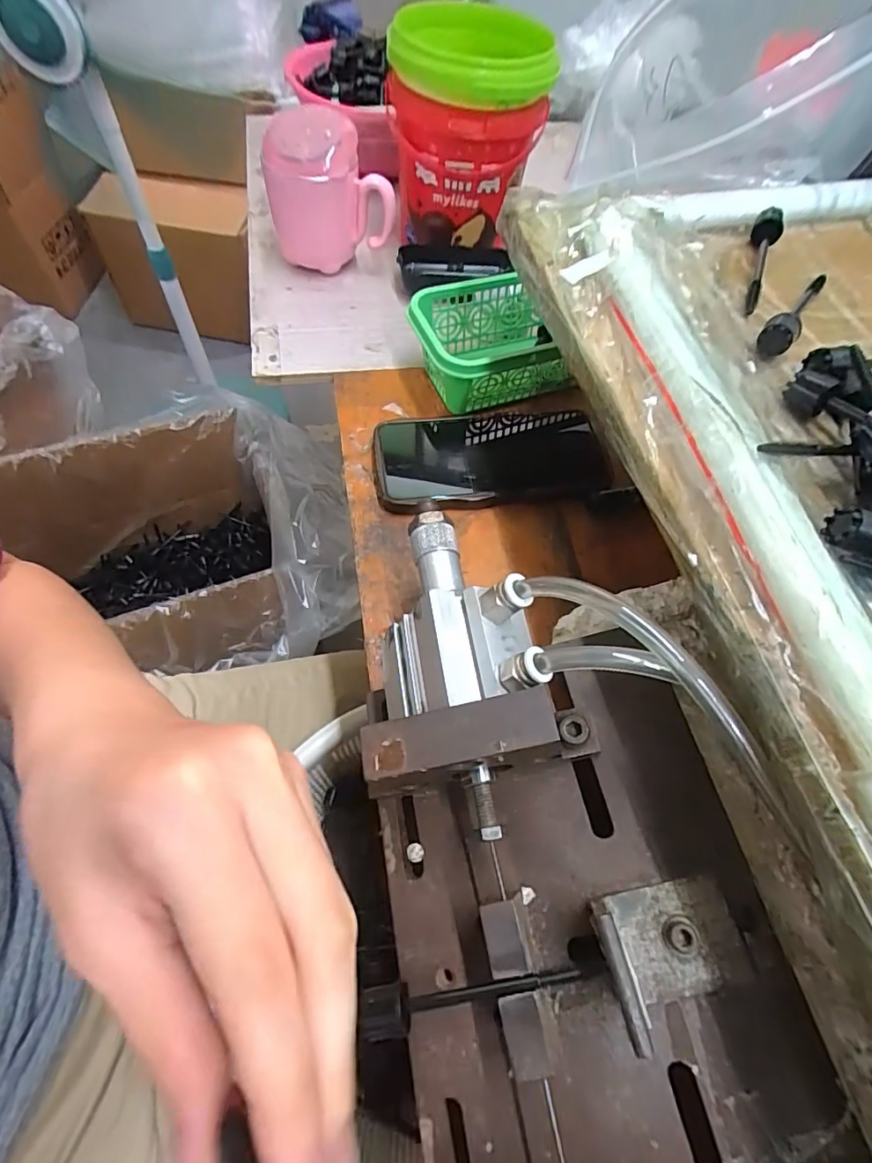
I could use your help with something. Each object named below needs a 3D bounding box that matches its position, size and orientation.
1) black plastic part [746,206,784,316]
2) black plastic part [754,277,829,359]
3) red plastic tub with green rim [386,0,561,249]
[{"bbox_3d":[0.171,-0.172,0.268,0.015,0.016,0.081,25,61,11],"label":"black plastic part"},{"bbox_3d":[0.181,-0.135,0.248,0.014,0.014,0.082,38,64,15],"label":"black plastic part"},{"bbox_3d":[0.024,-0.393,0.457,0.132,0.153,0.138,-5,60,-6],"label":"red plastic tub with green rim"}]

